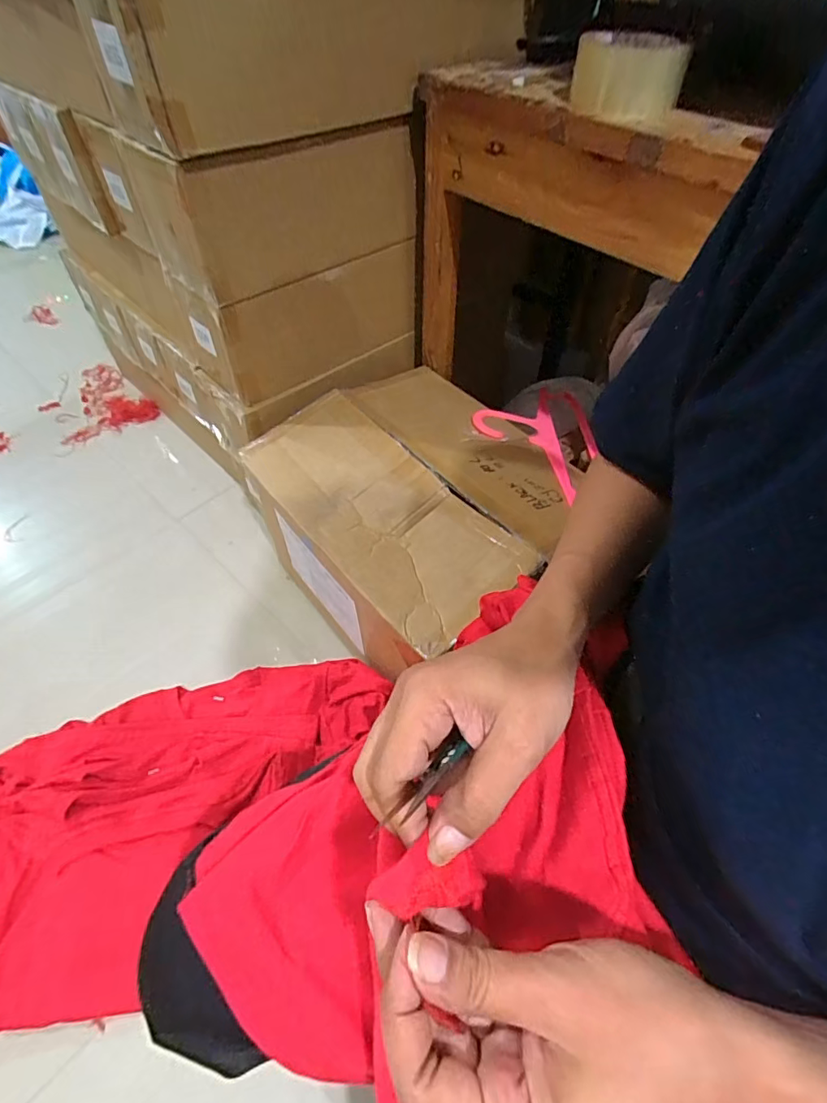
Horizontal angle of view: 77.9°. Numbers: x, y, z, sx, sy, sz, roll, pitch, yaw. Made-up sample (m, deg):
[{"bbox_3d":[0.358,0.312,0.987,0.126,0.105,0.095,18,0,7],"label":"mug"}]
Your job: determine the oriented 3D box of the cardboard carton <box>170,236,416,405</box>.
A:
[{"bbox_3d":[-0.164,-0.363,0.766,0.340,0.151,0.161,-26,56,-19],"label":"cardboard carton"}]

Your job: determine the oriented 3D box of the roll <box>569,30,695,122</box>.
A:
[{"bbox_3d":[0.201,-0.445,0.480,0.098,0.057,0.098,11,54,7],"label":"roll"}]

